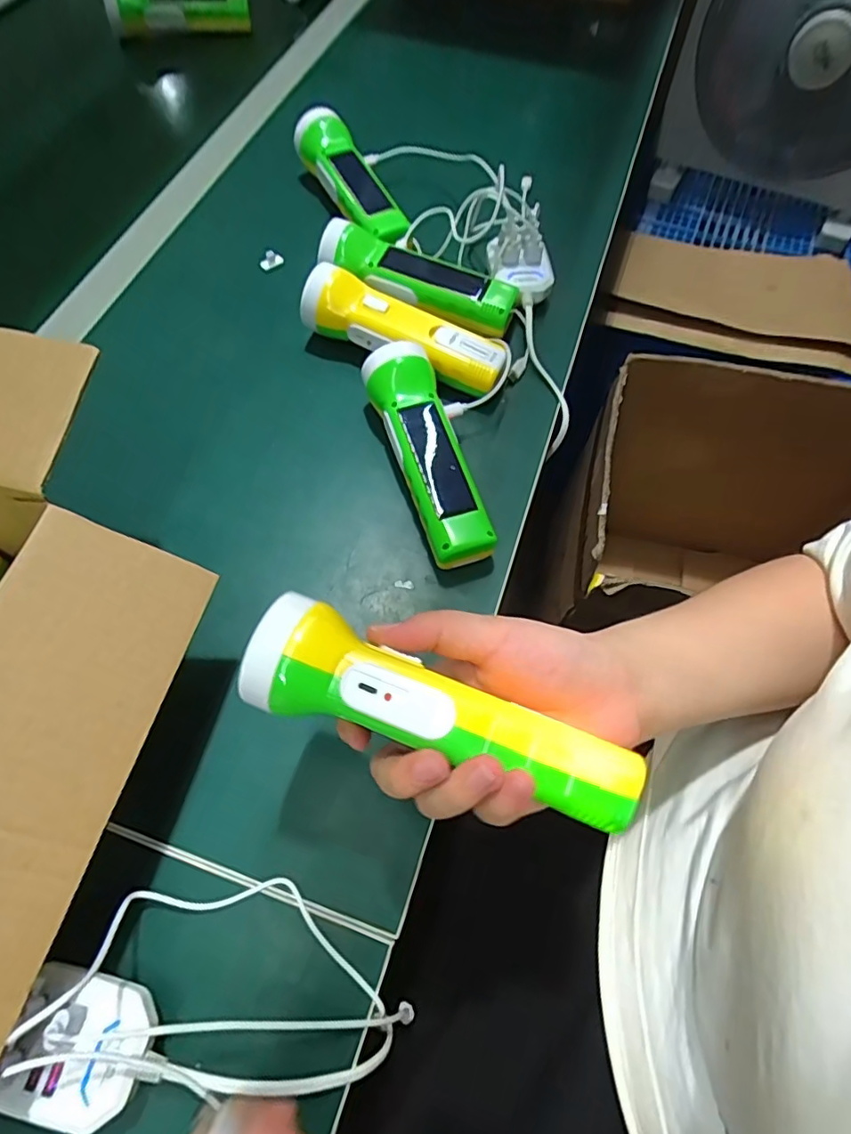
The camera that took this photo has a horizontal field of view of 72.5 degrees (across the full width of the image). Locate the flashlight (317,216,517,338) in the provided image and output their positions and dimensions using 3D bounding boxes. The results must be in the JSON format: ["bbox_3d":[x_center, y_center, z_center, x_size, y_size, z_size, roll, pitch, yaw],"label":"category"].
[{"bbox_3d":[-0.009,-0.236,0.490,0.167,0.052,0.051,20,64,7],"label":"flashlight"}]

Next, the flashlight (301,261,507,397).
[{"bbox_3d":[-0.016,-0.185,0.466,0.172,0.049,0.050,24,65,8],"label":"flashlight"}]

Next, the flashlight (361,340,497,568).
[{"bbox_3d":[0.003,-0.081,0.413,0.053,0.052,0.167,-17,66,-11],"label":"flashlight"}]

